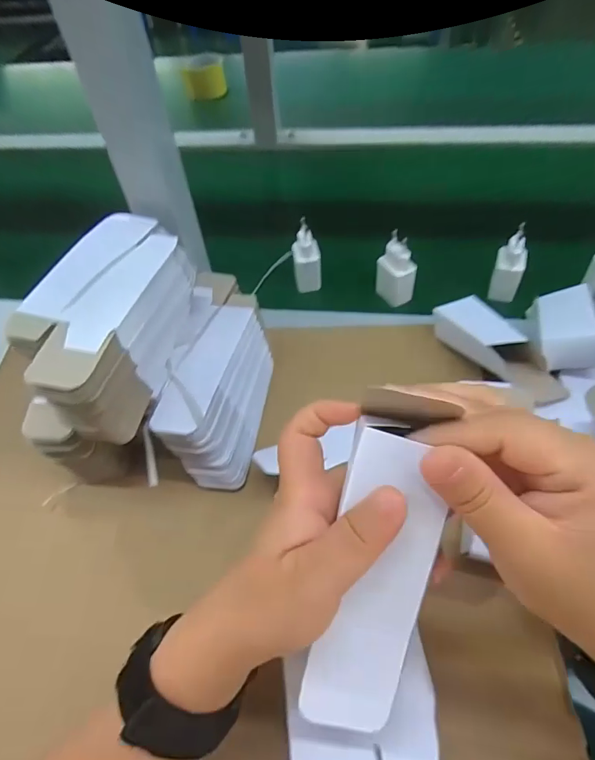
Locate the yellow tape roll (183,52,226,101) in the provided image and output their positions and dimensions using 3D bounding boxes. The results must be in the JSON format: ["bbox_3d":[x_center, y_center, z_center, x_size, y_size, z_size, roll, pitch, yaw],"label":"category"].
[{"bbox_3d":[-0.187,-0.615,0.942,0.078,0.059,0.084,-3,51,4],"label":"yellow tape roll"}]

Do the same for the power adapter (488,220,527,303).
[{"bbox_3d":[0.231,-0.124,0.505,0.030,0.072,0.036,18,55,19],"label":"power adapter"}]

